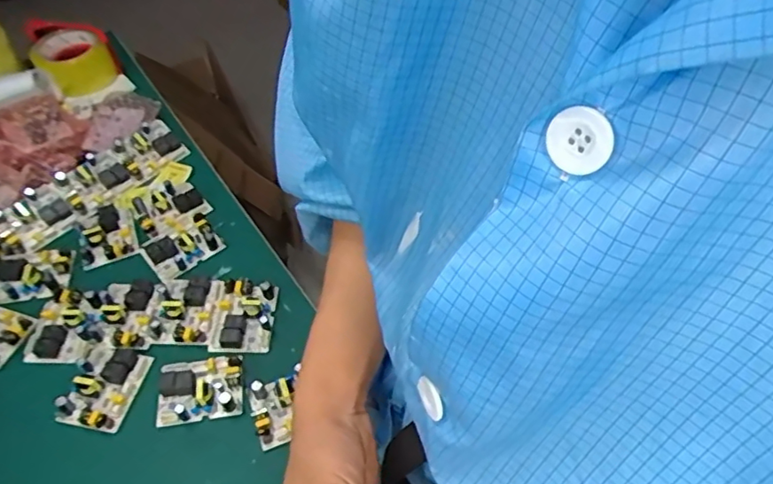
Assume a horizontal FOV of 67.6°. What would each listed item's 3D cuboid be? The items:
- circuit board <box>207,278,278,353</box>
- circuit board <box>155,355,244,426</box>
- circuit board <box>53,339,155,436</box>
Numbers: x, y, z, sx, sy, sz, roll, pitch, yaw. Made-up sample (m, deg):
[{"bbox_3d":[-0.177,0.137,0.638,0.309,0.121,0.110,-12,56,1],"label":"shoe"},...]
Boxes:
[{"bbox_3d":[-0.152,0.074,0.609,0.061,0.018,0.084,1,52,4],"label":"circuit board"},{"bbox_3d":[-0.182,0.140,0.558,0.082,0.029,0.056,-10,52,-5],"label":"circuit board"},{"bbox_3d":[-0.276,0.139,0.563,0.064,0.030,0.081,8,53,9],"label":"circuit board"}]

